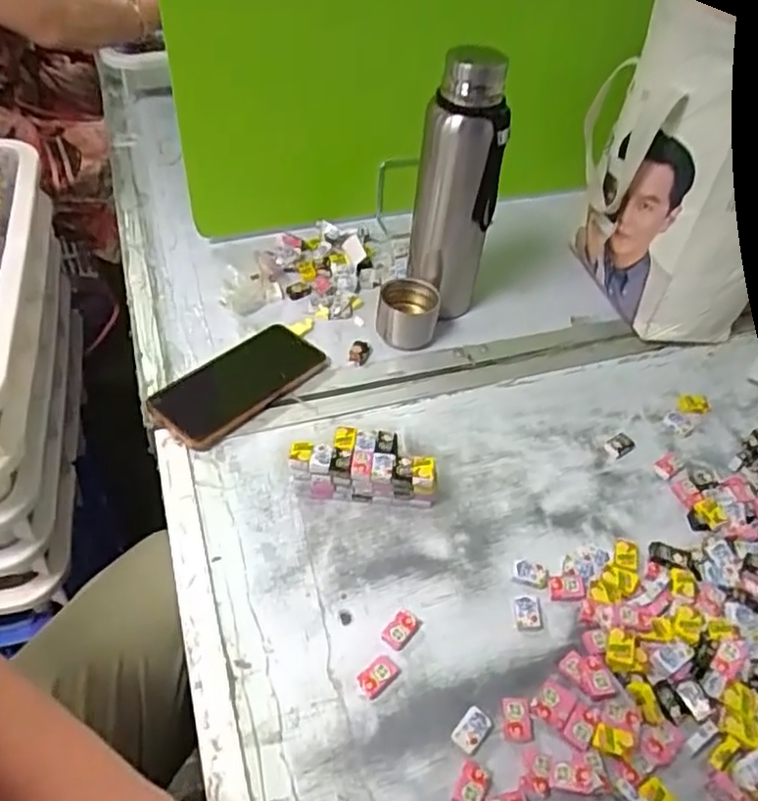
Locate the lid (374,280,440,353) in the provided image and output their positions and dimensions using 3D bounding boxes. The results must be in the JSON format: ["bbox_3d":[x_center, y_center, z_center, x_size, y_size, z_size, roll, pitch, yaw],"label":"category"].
[{"bbox_3d":[0.030,-0.090,0.697,0.061,0.055,0.060,2,47,-2],"label":"lid"}]

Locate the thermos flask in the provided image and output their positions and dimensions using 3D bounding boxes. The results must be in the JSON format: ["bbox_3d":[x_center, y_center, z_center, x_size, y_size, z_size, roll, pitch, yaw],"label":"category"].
[{"bbox_3d":[0.074,-0.200,0.657,0.074,0.265,0.060,5,47,1],"label":"thermos flask"}]

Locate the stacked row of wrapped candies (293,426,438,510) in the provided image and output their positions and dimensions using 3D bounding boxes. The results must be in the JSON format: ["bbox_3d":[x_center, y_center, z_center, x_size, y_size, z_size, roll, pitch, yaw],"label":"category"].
[{"bbox_3d":[-0.011,0.055,0.563,0.118,0.042,0.049,7,47,2],"label":"stacked row of wrapped candies"}]

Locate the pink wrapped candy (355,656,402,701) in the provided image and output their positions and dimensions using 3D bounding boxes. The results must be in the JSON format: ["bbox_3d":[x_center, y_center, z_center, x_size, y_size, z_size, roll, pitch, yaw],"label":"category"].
[{"bbox_3d":[0.000,0.191,0.462,0.031,0.009,0.019,-31,56,-29],"label":"pink wrapped candy"}]

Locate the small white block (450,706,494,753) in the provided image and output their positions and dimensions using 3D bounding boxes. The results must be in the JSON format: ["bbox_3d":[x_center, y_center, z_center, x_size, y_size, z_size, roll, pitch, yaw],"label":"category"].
[{"bbox_3d":[0.061,0.216,0.438,0.019,0.008,0.027,33,53,24],"label":"small white block"}]

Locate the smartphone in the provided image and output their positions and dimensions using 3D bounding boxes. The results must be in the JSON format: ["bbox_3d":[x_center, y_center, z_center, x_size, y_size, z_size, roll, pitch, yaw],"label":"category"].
[{"bbox_3d":[-0.132,-0.016,0.634,0.076,0.012,0.162,36,54,26],"label":"smartphone"}]

